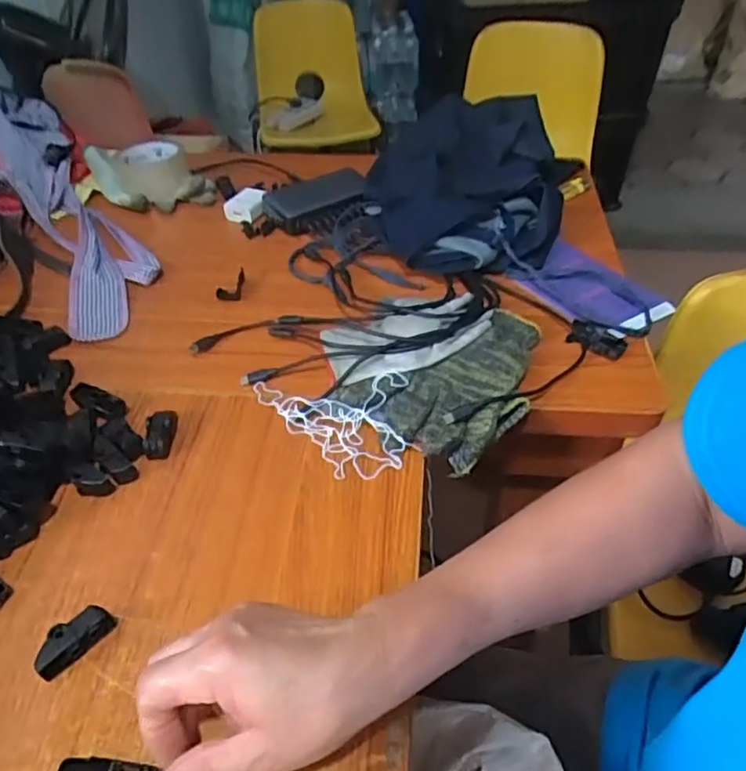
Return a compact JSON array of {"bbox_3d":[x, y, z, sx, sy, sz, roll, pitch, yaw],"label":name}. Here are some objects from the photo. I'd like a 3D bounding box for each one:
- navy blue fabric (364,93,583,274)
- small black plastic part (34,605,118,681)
[{"bbox_3d":[0.114,-0.250,0.740,0.239,0.063,0.332,10,45,12],"label":"navy blue fabric"},{"bbox_3d":[-0.180,0.153,0.376,0.019,0.020,0.046,31,52,30],"label":"small black plastic part"}]

